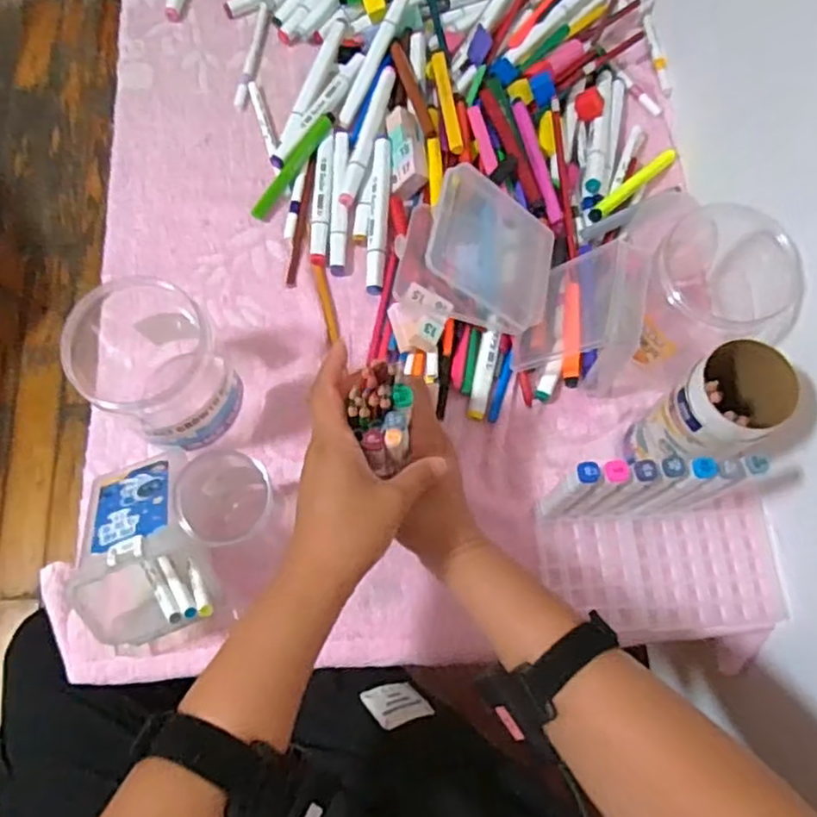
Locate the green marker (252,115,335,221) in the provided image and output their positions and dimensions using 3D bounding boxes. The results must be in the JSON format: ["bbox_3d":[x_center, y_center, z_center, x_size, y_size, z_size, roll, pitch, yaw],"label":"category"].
[{"bbox_3d":[-0.111,-0.238,0.674,0.014,0.009,0.130,31,75,9],"label":"green marker"}]

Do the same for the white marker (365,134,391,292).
[{"bbox_3d":[-0.027,-0.188,0.650,0.019,0.014,0.159,3,73,1],"label":"white marker"}]

